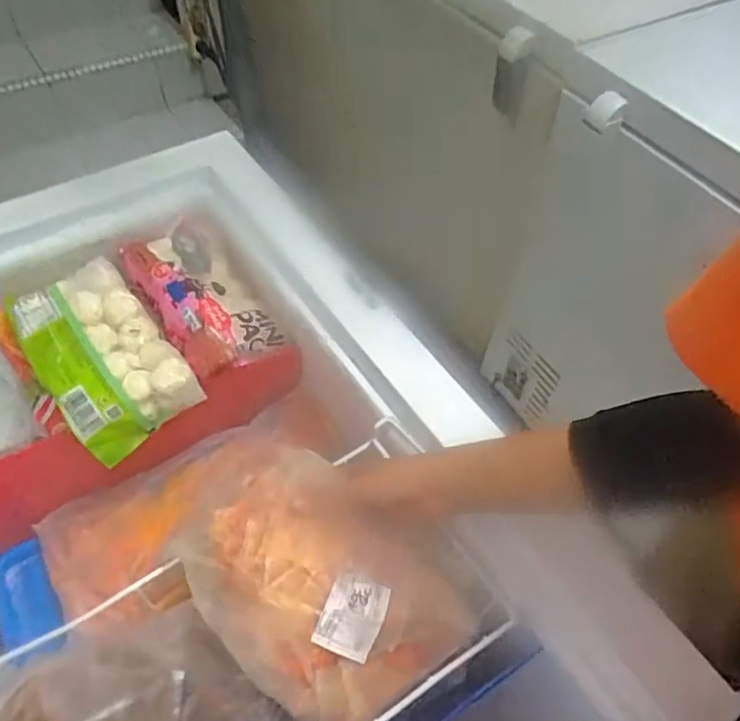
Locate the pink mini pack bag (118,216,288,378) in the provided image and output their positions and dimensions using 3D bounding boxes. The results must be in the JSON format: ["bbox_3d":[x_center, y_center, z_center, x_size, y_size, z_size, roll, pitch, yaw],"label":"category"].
[{"bbox_3d":[-0.203,-0.081,0.736,0.129,0.060,0.217,-29,59,-22],"label":"pink mini pack bag"}]

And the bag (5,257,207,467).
[{"bbox_3d":[-0.299,-0.010,0.672,0.137,0.070,0.219,-32,61,-23],"label":"bag"}]

